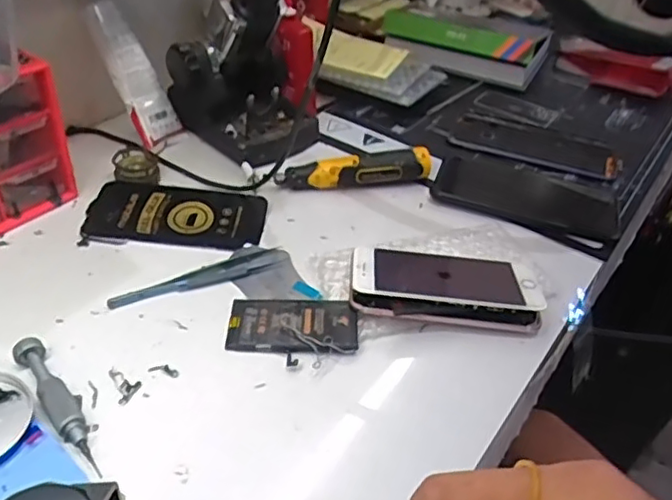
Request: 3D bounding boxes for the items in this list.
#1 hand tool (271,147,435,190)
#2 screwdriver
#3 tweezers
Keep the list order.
[{"bbox_3d":[0.018,-0.075,0.566,0.142,0.029,0.027,-6,40,-16],"label":"hand tool"},{"bbox_3d":[-0.161,0.089,0.359,0.019,0.013,0.105,-25,48,-34],"label":"screwdriver"},{"bbox_3d":[-0.099,0.021,0.456,0.130,0.004,0.024,-21,46,-31],"label":"tweezers"}]

